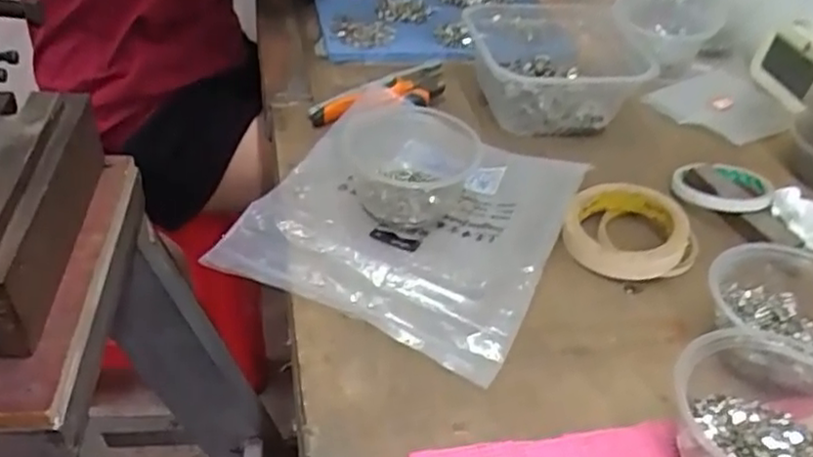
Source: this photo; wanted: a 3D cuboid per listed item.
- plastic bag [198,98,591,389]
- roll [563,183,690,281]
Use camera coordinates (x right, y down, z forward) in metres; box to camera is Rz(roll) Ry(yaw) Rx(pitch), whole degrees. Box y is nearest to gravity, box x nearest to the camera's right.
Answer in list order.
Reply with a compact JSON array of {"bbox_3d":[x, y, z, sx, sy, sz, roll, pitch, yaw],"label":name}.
[{"bbox_3d":[0.007,-0.020,0.583,0.231,0.031,0.255,20,43,17],"label":"plastic bag"},{"bbox_3d":[0.182,-0.003,0.583,0.094,0.028,0.091,12,41,9],"label":"roll"}]

